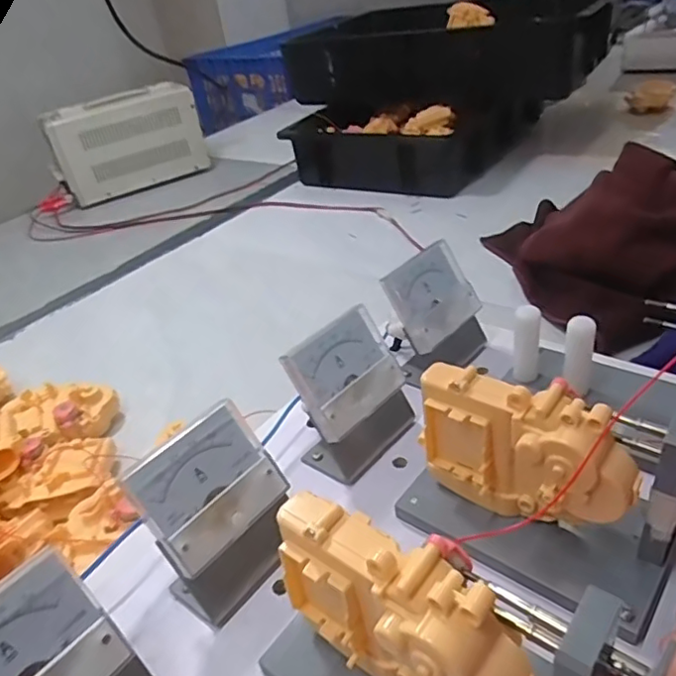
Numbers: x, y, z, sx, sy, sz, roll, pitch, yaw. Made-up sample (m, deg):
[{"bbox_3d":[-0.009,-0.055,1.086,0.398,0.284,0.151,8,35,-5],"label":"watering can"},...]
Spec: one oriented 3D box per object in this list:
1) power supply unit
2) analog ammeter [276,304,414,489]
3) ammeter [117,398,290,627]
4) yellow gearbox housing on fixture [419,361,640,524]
[{"bbox_3d":[-0.380,-0.355,1.067,0.261,0.154,0.090,-22,37,-17],"label":"power supply unit"},{"bbox_3d":[0.009,0.033,0.339,0.069,0.074,0.045,-31,40,-33],"label":"analog ammeter"},{"bbox_3d":[-0.056,0.085,0.281,0.049,0.079,0.066,22,43,37],"label":"ammeter"},{"bbox_3d":[0.082,0.056,0.269,0.097,0.079,0.033,18,43,35],"label":"yellow gearbox housing on fixture"}]

